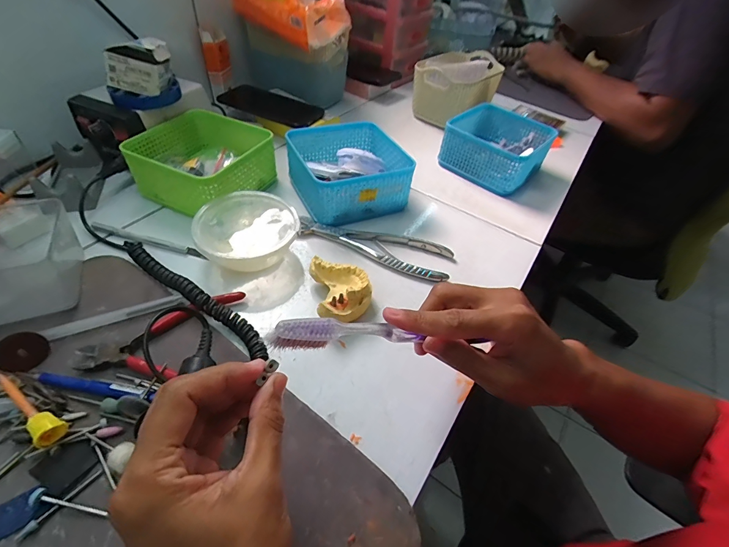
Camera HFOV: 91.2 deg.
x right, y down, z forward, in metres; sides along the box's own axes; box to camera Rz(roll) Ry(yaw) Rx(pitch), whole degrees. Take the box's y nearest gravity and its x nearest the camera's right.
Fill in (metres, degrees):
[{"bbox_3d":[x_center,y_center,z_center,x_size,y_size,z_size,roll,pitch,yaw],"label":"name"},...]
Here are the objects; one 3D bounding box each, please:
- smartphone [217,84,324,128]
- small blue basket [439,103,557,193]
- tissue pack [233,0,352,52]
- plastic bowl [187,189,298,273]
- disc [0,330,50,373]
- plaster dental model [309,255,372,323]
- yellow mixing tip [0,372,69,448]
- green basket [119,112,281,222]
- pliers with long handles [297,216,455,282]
[{"bbox_3d":[-0.157,-0.271,0.576,0.181,0.015,0.080,23,48,14],"label":"smartphone"},{"bbox_3d":[0.205,-0.193,0.551,0.125,0.070,0.135,36,53,24],"label":"small blue basket"},{"bbox_3d":[-0.106,-0.434,0.540,0.160,0.122,0.129,31,51,21],"label":"tissue pack"},{"bbox_3d":[-0.126,-0.043,0.381,0.100,0.039,0.098,4,47,-4],"label":"plastic bowl"},{"bbox_3d":[-0.262,0.060,0.273,0.004,0.030,0.030,-3,38,31],"label":"disc"},{"bbox_3d":[-0.022,0.017,0.346,0.052,0.028,0.072,-7,48,-14],"label":"plaster dental model"},{"bbox_3d":[-0.247,0.091,0.255,0.089,0.016,0.017,27,50,17],"label":"yellow mixing tip"},{"bbox_3d":[-0.196,-0.141,0.445,0.132,0.059,0.133,22,48,13],"label":"green basket"},{"bbox_3d":[0.009,-0.035,0.417,0.183,0.011,0.056,18,47,10],"label":"pliers with long handles"}]

